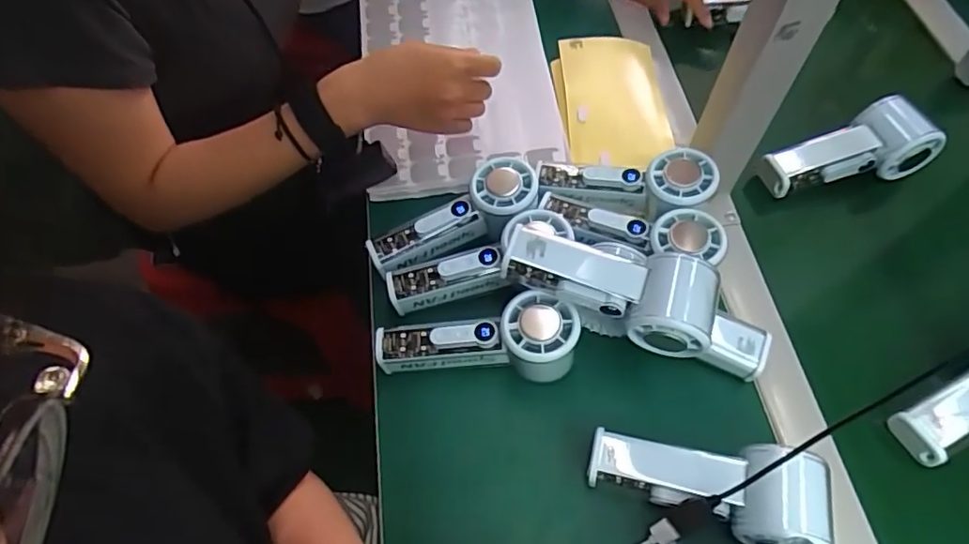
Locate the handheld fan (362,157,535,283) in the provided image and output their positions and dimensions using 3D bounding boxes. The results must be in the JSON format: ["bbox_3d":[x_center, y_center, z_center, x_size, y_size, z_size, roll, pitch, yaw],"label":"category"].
[{"bbox_3d":[-0.023,-0.041,0.489,0.147,0.033,0.060,-29,62,1],"label":"handheld fan"}]

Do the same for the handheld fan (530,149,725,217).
[{"bbox_3d":[0.120,-0.071,0.498,0.144,0.039,0.057,2,58,20],"label":"handheld fan"}]

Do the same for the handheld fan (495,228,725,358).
[{"bbox_3d":[0.087,0.014,0.420,0.147,0.057,0.055,14,61,8],"label":"handheld fan"}]

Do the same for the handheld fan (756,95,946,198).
[{"bbox_3d":[0.335,-0.112,0.546,0.153,0.048,0.056,-15,60,7],"label":"handheld fan"}]

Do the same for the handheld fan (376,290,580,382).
[{"bbox_3d":[-0.003,0.057,0.443,0.149,0.051,0.051,-8,59,12],"label":"handheld fan"}]

